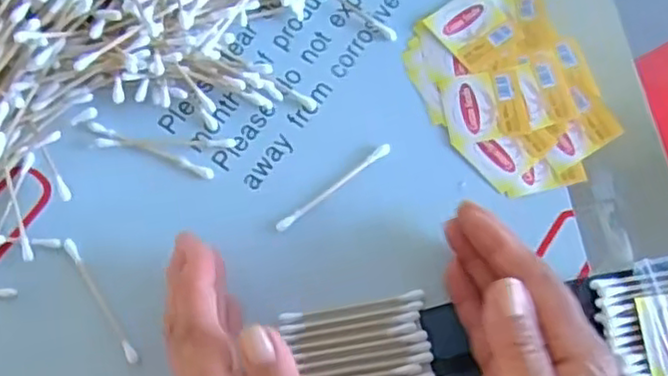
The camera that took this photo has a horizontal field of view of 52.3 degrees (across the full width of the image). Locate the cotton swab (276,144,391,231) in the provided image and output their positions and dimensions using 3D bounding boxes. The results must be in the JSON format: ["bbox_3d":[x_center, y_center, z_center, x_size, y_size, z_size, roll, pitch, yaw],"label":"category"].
[{"bbox_3d":[0.000,-0.001,0.357,0.073,0.004,0.005,-36,75,-11],"label":"cotton swab"}]

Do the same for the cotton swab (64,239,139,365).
[{"bbox_3d":[-0.117,0.056,0.341,0.005,0.004,0.072,-32,75,-10],"label":"cotton swab"}]

